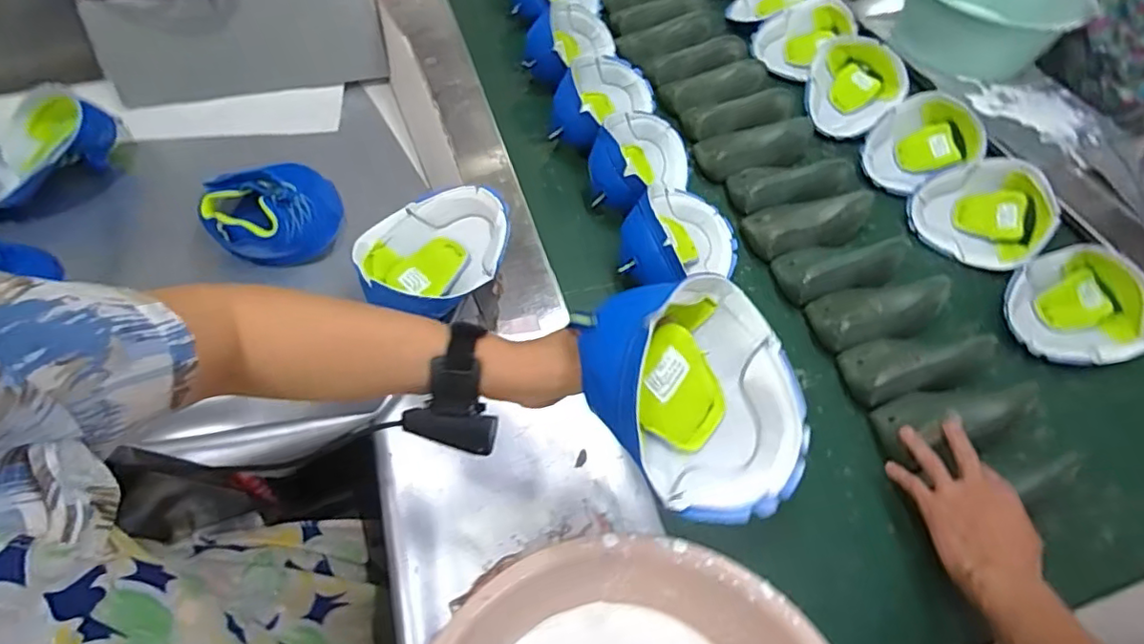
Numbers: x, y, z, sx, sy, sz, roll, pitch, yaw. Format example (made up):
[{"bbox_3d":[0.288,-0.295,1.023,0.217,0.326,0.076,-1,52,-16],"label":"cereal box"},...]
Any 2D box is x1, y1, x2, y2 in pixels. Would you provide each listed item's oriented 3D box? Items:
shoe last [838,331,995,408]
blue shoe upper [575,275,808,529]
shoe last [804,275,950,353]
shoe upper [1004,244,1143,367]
[{"bbox_3d":[0.410,0.042,0.702,0.174,0.054,0.077,-13,58,-13],"label":"shoe last"},{"bbox_3d":[0.083,0.051,0.437,0.148,0.096,0.184,-47,114,-18],"label":"blue shoe upper"},{"bbox_3d":[0.390,-0.019,0.749,0.167,0.053,0.082,-10,57,-12],"label":"shoe last"},{"bbox_3d":[0.639,-0.017,0.744,0.152,0.083,0.153,-23,60,-19],"label":"shoe upper"}]

